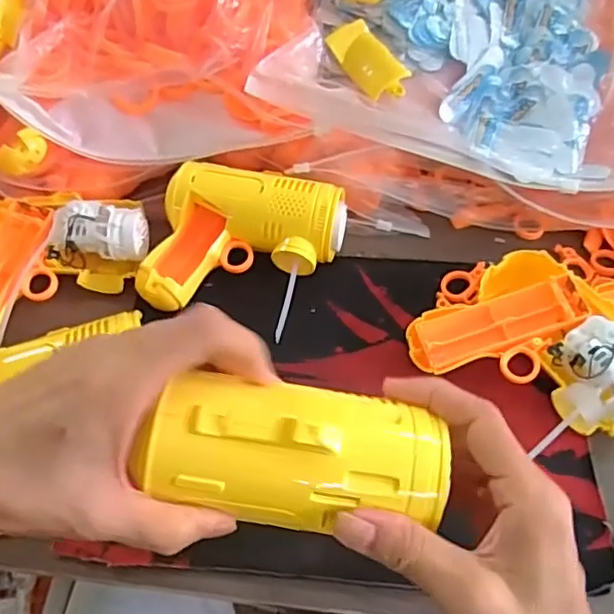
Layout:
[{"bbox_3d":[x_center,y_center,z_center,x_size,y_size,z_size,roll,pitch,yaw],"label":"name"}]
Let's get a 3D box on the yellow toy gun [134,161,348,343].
[{"bbox_3d":[-0.045,-0.047,0.438,0.135,0.043,0.111,11,58,7],"label":"yellow toy gun"}]

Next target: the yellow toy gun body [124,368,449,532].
[{"bbox_3d":[-0.006,0.061,0.246,0.125,0.040,0.053,6,57,-5],"label":"yellow toy gun body"}]

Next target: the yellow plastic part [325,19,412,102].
[{"bbox_3d":[0.046,-0.176,0.446,0.030,0.025,0.074,-29,62,-17],"label":"yellow plastic part"}]

